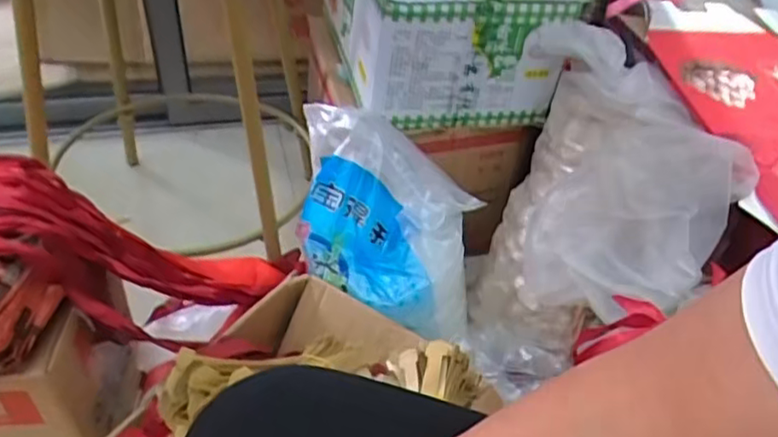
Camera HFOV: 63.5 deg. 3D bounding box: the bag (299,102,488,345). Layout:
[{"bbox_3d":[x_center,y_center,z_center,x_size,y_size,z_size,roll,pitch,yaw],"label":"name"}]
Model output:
[{"bbox_3d":[0.004,0.009,0.891,0.253,0.096,0.293,12,75,-26],"label":"bag"}]

